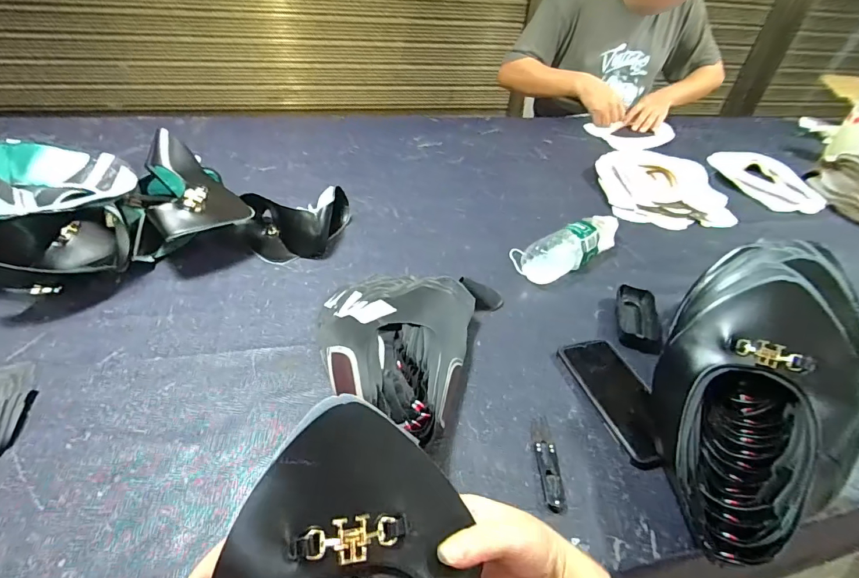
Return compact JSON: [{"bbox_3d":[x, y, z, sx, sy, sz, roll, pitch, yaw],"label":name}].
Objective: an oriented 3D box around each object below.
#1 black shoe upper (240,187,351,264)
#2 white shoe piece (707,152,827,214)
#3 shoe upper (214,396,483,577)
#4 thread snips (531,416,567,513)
[{"bbox_3d":[-0.207,-0.106,0.684,0.160,0.066,0.124,-3,42,-11],"label":"black shoe upper"},{"bbox_3d":[0.778,-0.262,1.032,0.150,0.030,0.262,-6,43,-13],"label":"white shoe piece"},{"bbox_3d":[-0.043,0.202,0.240,0.135,0.053,0.271,-2,78,-10],"label":"shoe upper"},{"bbox_3d":[0.119,0.171,0.446,0.022,0.009,0.102,5,42,-2],"label":"thread snips"}]

